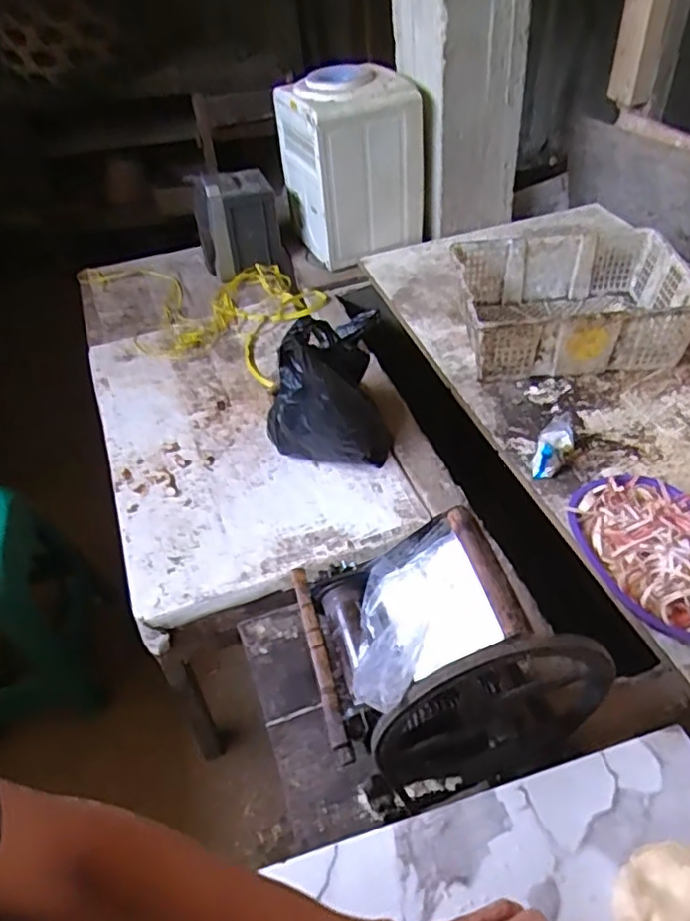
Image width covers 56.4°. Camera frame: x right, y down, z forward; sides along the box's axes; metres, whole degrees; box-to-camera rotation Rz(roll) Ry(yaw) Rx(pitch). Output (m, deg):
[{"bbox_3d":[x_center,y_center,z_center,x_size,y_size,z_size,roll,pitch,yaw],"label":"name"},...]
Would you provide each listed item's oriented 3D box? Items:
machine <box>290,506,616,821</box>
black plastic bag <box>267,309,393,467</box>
[{"bbox_3d":[0.106,0.196,0.734,0.288,0.252,0.237,-13,50,-7],"label":"machine"},{"bbox_3d":[-0.038,-0.144,1.246,0.239,0.268,0.243,-8,49,-4],"label":"black plastic bag"}]

